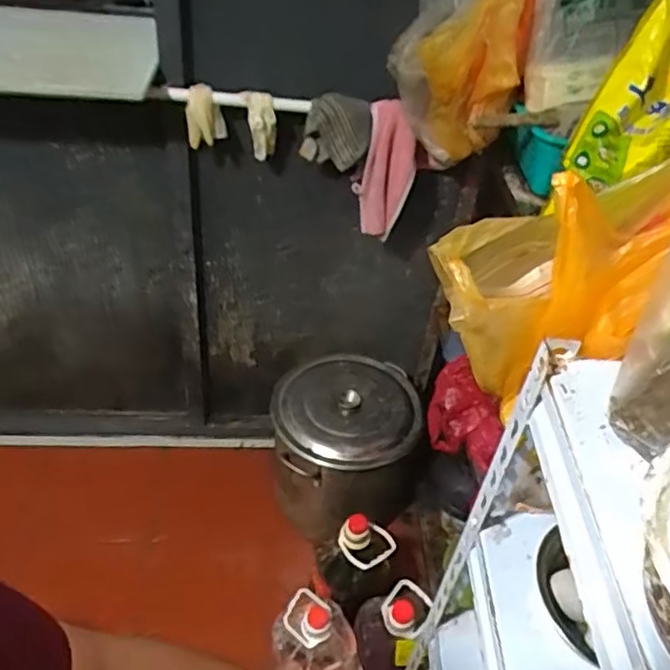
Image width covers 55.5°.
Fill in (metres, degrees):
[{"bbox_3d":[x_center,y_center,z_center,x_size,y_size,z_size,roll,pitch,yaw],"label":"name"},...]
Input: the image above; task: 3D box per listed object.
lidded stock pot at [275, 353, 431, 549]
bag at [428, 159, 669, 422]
[{"bbox_3d":[0.044,0.300,1.682,0.397,0.366,0.376,4,41,-3],"label":"lidded stock pot"},{"bbox_3d":[0.238,-0.093,0.480,0.161,0.388,0.121,36,30,-30],"label":"bag"}]

